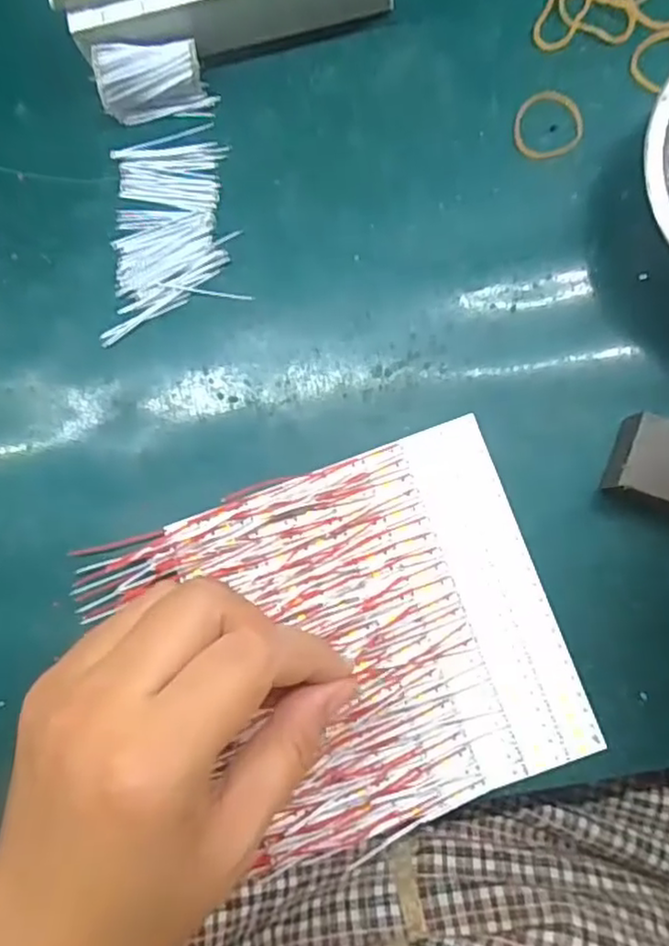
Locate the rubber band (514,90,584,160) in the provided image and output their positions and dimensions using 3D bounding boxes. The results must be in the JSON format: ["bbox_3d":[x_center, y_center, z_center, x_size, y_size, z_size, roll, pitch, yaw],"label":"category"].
[{"bbox_3d":[0.095,-0.154,0.299,0.030,0.004,0.030,-1,83,4],"label":"rubber band"}]

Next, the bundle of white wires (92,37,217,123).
[{"bbox_3d":[-0.081,-0.176,0.302,0.046,0.024,0.020,-9,82,3],"label":"bundle of white wires"}]

